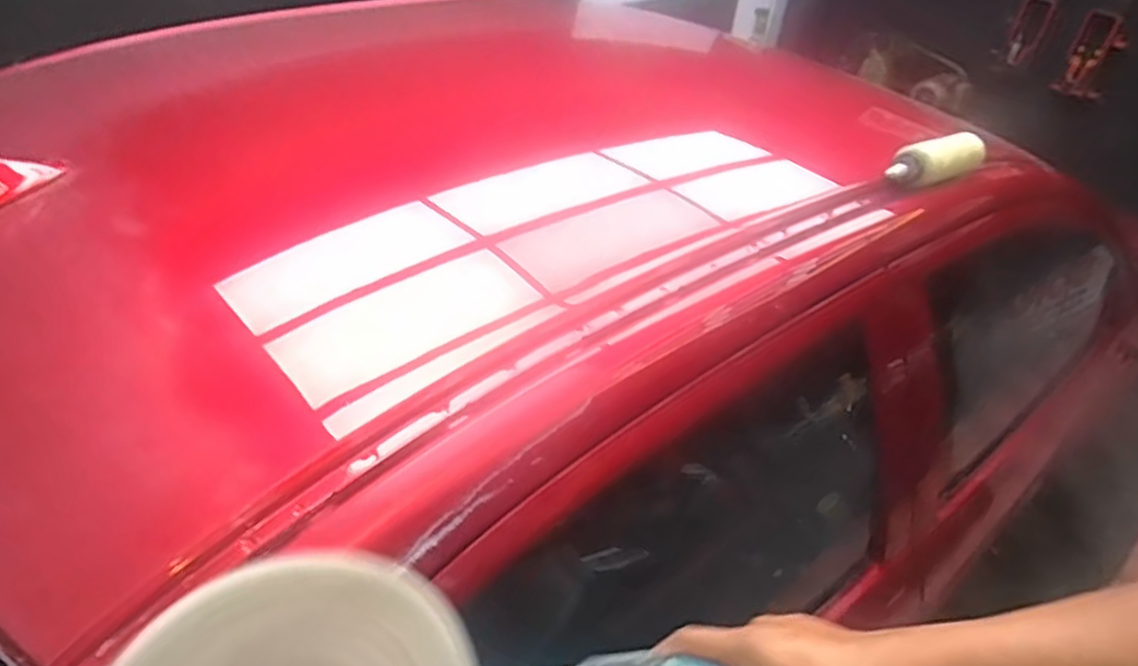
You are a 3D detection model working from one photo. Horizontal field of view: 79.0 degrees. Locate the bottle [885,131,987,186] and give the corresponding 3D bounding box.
[{"bbox_3d":[0.481,-0.227,0.891,0.172,0.056,0.049,-20,45,-29],"label":"bottle"}]

